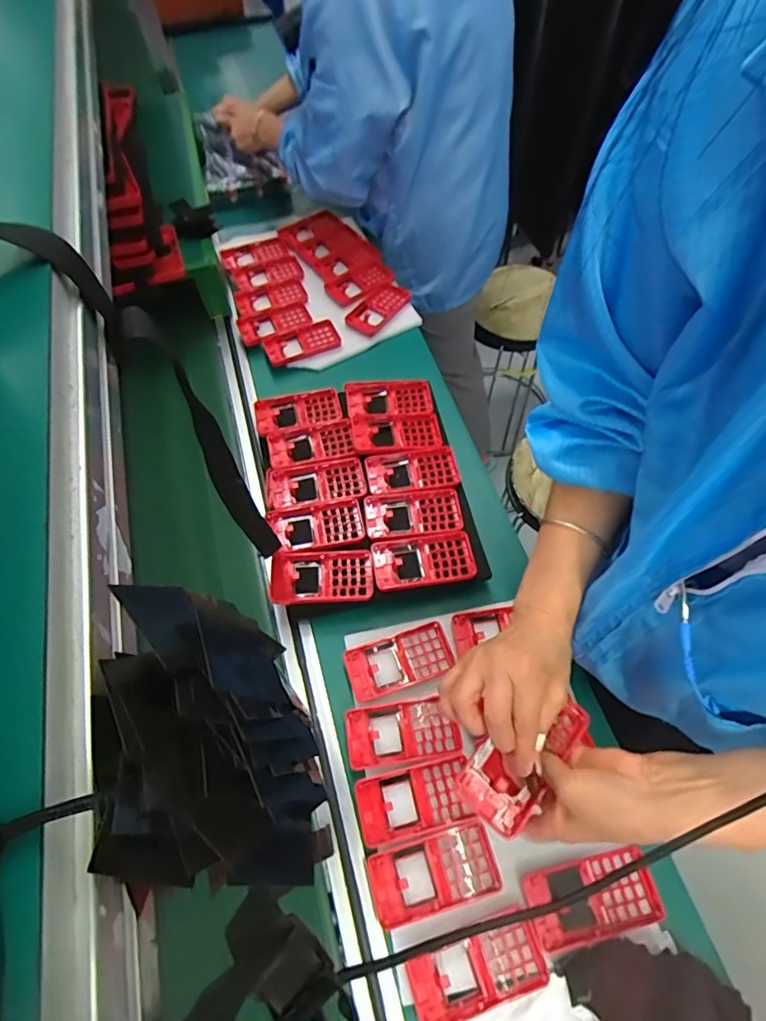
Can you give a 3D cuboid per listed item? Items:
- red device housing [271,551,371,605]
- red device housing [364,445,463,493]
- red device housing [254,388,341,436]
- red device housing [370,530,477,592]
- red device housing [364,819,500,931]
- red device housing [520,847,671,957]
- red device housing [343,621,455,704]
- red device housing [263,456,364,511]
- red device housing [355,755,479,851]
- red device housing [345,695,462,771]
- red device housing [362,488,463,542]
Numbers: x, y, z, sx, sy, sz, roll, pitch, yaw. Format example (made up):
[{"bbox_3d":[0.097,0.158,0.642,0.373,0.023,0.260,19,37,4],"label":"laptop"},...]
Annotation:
[{"bbox_3d":[-0.073,0.078,0.634,0.119,0.021,0.064,-5,62,-1],"label":"red device housing"},{"bbox_3d":[0.039,-0.053,0.714,0.122,0.014,0.059,-10,62,-3],"label":"red device housing"},{"bbox_3d":[-0.124,-0.142,0.766,0.122,0.012,0.064,-10,62,-4],"label":"red device housing"},{"bbox_3d":[0.049,0.061,0.648,0.121,0.019,0.061,-9,62,-3],"label":"red device housing"},{"bbox_3d":[0.049,0.352,0.512,0.122,0.008,0.061,-15,63,-6],"label":"red device housing"},{"bbox_3d":[0.198,0.367,0.499,0.118,0.013,0.064,-12,62,-5],"label":"red device housing"},{"bbox_3d":[0.019,0.178,0.619,0.120,0.021,0.062,-16,63,-7],"label":"red device housing"},{"bbox_3d":[-0.093,-0.033,0.710,0.131,0.019,0.067,-10,62,-4],"label":"red device housing"},{"bbox_3d":[0.033,0.298,0.544,0.116,0.011,0.062,-12,62,-5],"label":"red device housing"},{"bbox_3d":[0.020,0.242,0.575,0.118,0.011,0.062,-8,62,-3],"label":"red device housing"},{"bbox_3d":[0.038,0.003,0.674,0.122,0.015,0.070,-8,62,-3],"label":"red device housing"}]

